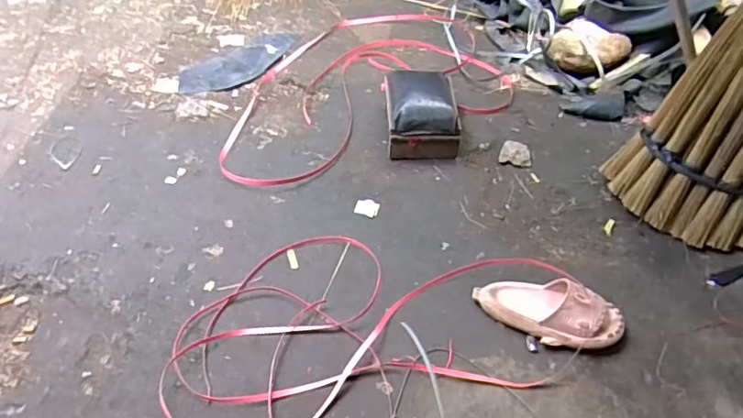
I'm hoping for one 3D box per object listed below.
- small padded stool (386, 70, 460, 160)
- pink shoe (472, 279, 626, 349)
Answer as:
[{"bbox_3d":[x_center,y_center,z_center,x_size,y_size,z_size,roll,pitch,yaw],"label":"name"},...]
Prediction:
[{"bbox_3d":[0.126,-0.241,1.394,0.172,0.144,0.201,0,46,-4],"label":"small padded stool"},{"bbox_3d":[0.337,0.193,1.048,0.267,0.090,0.109,18,48,14],"label":"pink shoe"}]

